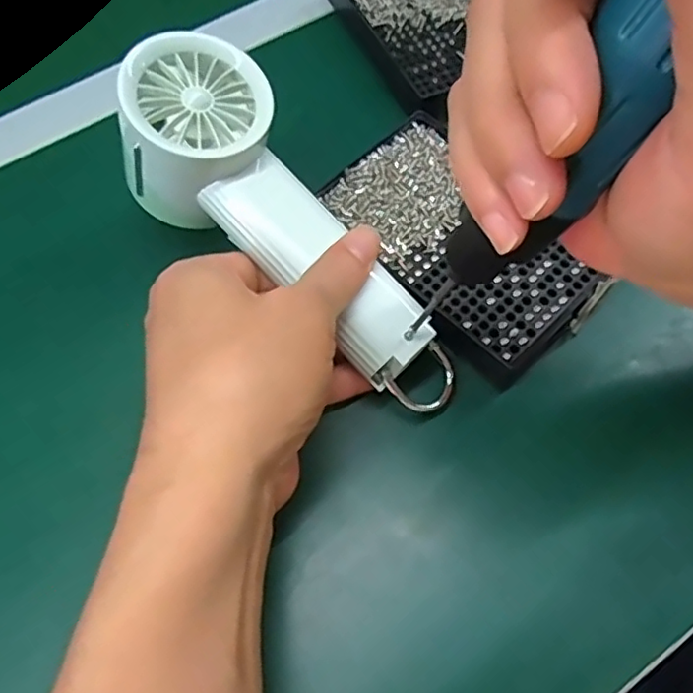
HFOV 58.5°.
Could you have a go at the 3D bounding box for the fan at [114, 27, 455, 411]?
[{"bbox_3d":[-0.023,-0.048,0.273,0.064,0.051,0.188,-43,91,-18],"label":"fan"}]

